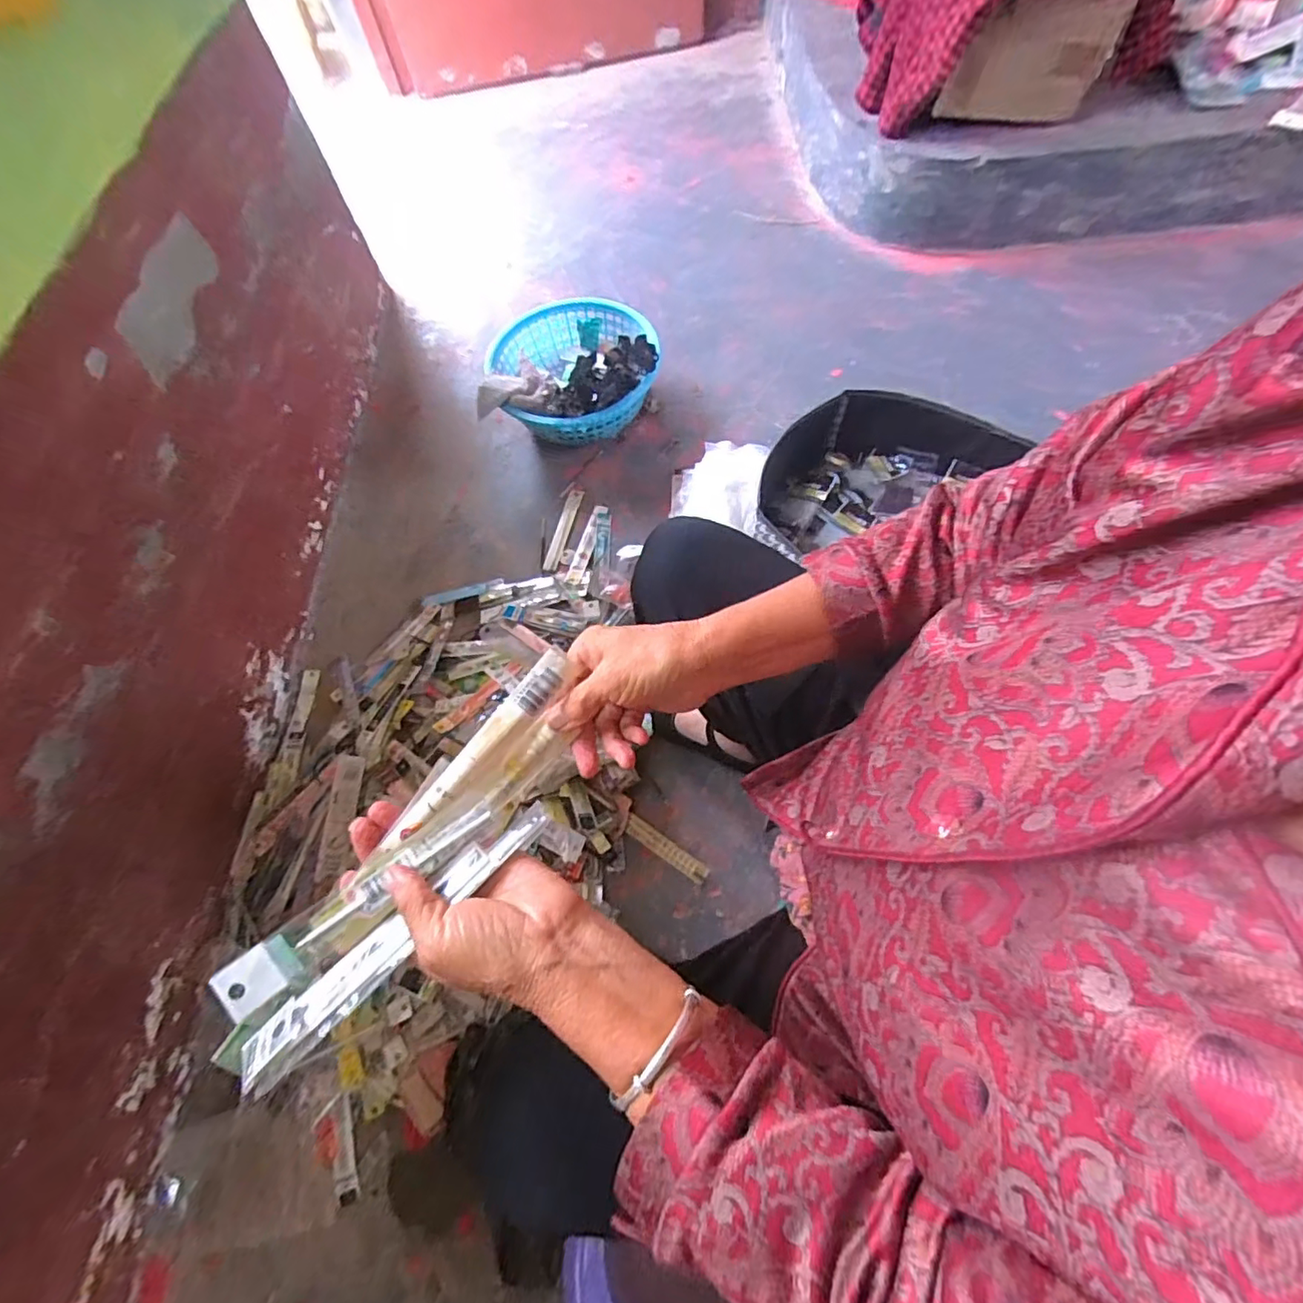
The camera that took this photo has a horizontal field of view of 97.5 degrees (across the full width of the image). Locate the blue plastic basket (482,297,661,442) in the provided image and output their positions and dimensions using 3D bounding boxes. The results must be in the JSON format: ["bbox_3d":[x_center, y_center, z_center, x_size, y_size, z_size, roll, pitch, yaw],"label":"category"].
[{"bbox_3d":[-0.141,-0.540,1.098,0.301,0.139,0.311,-2,65,4],"label":"blue plastic basket"}]

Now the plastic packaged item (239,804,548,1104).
[{"bbox_3d":[-0.130,0.147,0.303,0.181,0.019,0.028,-40,70,-17],"label":"plastic packaged item"}]

